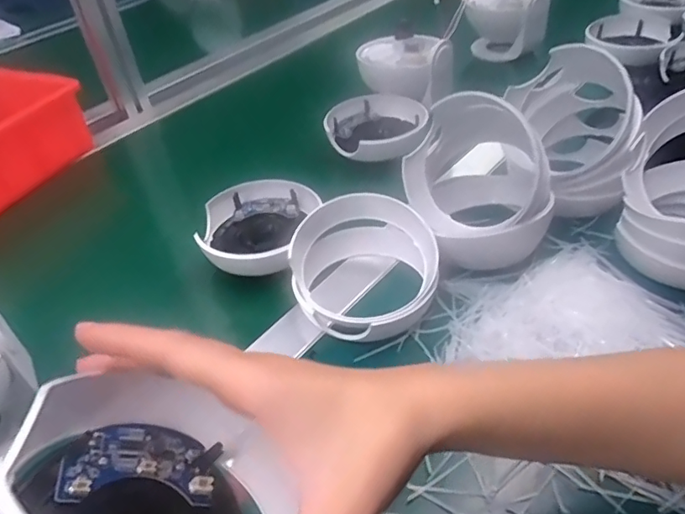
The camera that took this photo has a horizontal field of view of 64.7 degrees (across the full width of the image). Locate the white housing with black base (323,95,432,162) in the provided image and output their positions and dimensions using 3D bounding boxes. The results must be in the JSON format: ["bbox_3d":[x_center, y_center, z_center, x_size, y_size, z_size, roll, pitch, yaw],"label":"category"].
[{"bbox_3d":[0.038,-0.148,0.630,0.118,0.043,0.122,2,35,13],"label":"white housing with black base"}]

